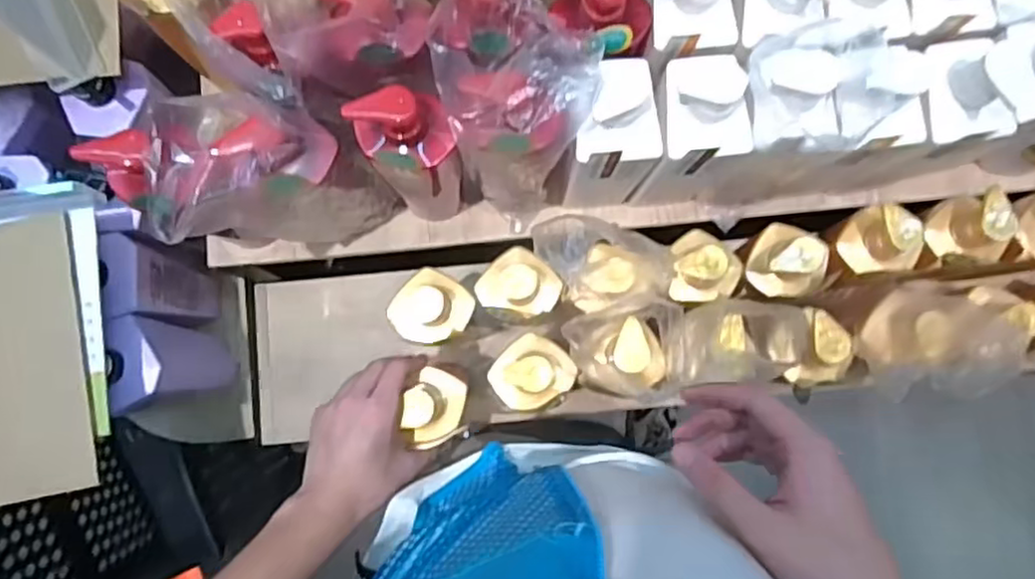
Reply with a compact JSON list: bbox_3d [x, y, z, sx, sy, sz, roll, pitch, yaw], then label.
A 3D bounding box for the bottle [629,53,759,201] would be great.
[{"bbox_3d":[0.155,-0.140,0.638,0.072,0.218,0.086,-6,83,-1],"label":"bottle"}]

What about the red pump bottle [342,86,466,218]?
[{"bbox_3d":[-0.087,-0.111,0.615,0.074,0.245,0.052,-19,83,-3],"label":"red pump bottle"}]

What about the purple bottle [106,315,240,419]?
[{"bbox_3d":[-0.359,0.080,0.734,0.046,0.199,0.088,-7,83,-1],"label":"purple bottle"}]

